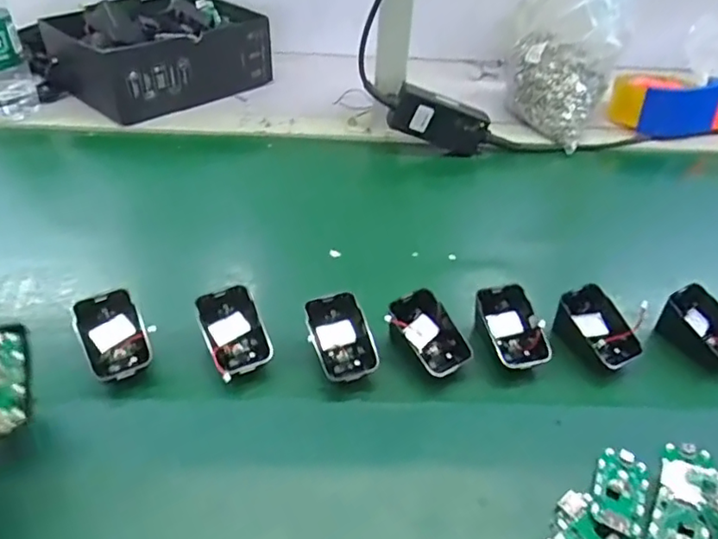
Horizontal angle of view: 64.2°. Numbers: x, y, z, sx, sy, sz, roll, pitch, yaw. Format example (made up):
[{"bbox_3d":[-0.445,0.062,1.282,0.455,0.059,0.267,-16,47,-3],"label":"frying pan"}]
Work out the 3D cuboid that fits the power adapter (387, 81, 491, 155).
[{"bbox_3d":[0.098,-0.173,0.679,0.124,0.061,0.028,17,35,-26],"label":"power adapter"}]

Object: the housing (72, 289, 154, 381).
[{"bbox_3d":[-0.185,0.049,0.430,0.045,0.013,0.067,-20,73,-23],"label":"housing"}]

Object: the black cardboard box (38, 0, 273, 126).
[{"bbox_3d":[-0.260,-0.296,0.779,0.259,0.091,0.179,-28,50,-31],"label":"black cardboard box"}]

